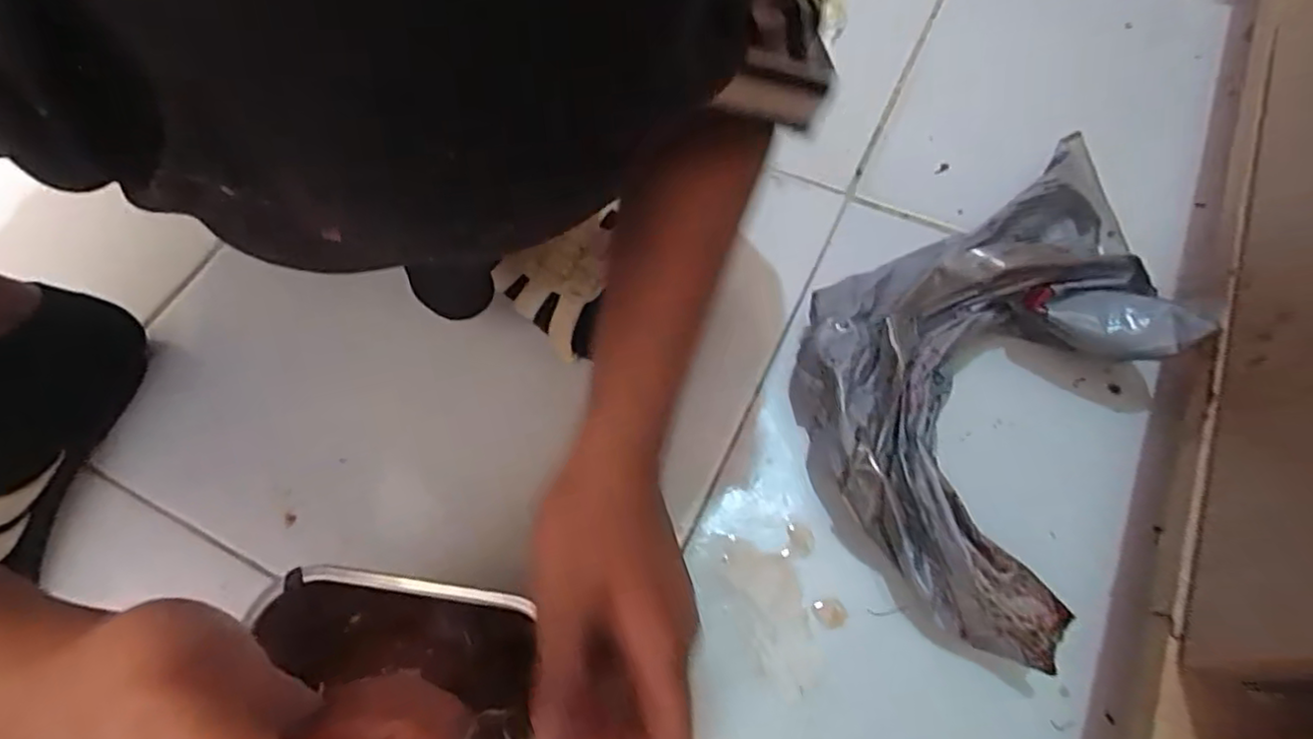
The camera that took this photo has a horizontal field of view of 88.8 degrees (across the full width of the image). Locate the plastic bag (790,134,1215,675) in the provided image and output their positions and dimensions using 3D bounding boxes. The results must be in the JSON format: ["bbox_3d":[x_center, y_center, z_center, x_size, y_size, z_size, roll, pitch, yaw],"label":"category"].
[{"bbox_3d":[0.201,-0.018,0.400,0.190,0.060,0.309,34,70,18],"label":"plastic bag"}]

